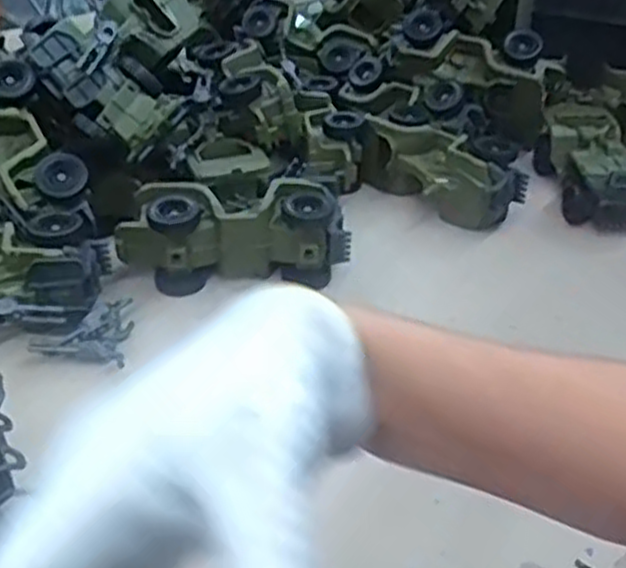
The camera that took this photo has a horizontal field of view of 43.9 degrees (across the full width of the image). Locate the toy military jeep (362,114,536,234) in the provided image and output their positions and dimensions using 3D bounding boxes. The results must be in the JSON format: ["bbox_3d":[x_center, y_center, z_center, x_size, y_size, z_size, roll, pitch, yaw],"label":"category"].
[{"bbox_3d":[0.131,-0.116,0.806,0.070,0.070,0.166,-26,43,-35],"label":"toy military jeep"}]

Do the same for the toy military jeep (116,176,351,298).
[{"bbox_3d":[-0.070,-0.038,0.684,0.196,0.082,0.070,-5,35,-9],"label":"toy military jeep"}]

